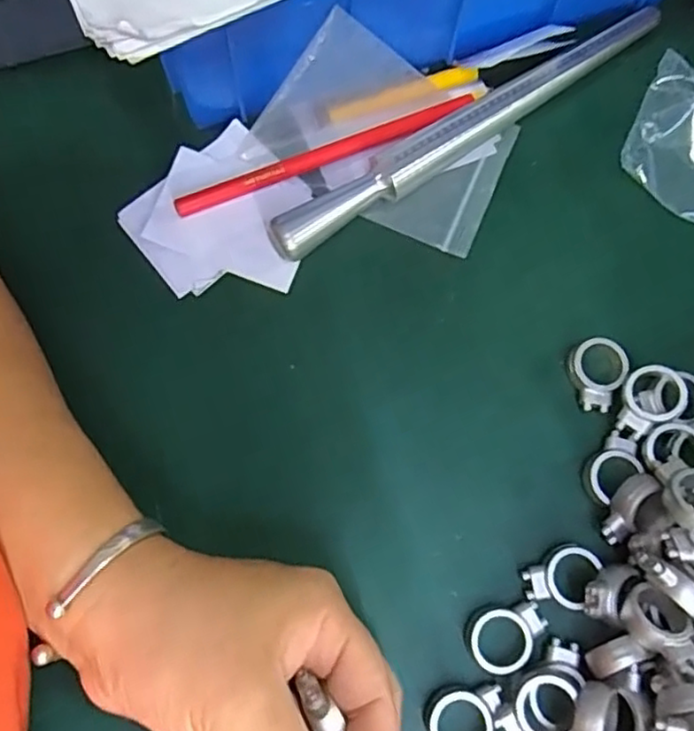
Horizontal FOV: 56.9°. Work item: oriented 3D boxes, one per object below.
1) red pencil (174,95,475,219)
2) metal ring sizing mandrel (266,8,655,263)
[{"bbox_3d":[-0.010,-0.105,0.311,0.154,0.009,0.011,-21,77,-7],"label":"red pencil"},{"bbox_3d":[0.064,-0.119,0.312,0.230,0.015,0.018,-32,79,-10],"label":"metal ring sizing mandrel"}]

